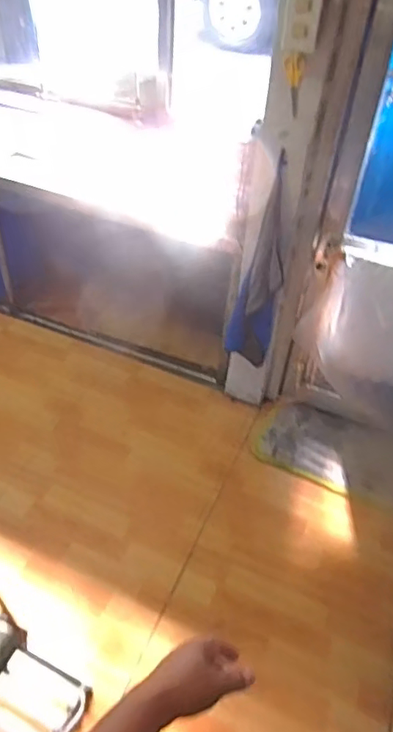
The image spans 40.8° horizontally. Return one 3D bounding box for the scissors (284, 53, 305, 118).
[{"bbox_3d":[0.237,-0.658,1.242,0.043,0.138,0.011,-5,48,16],"label":"scissors"}]

